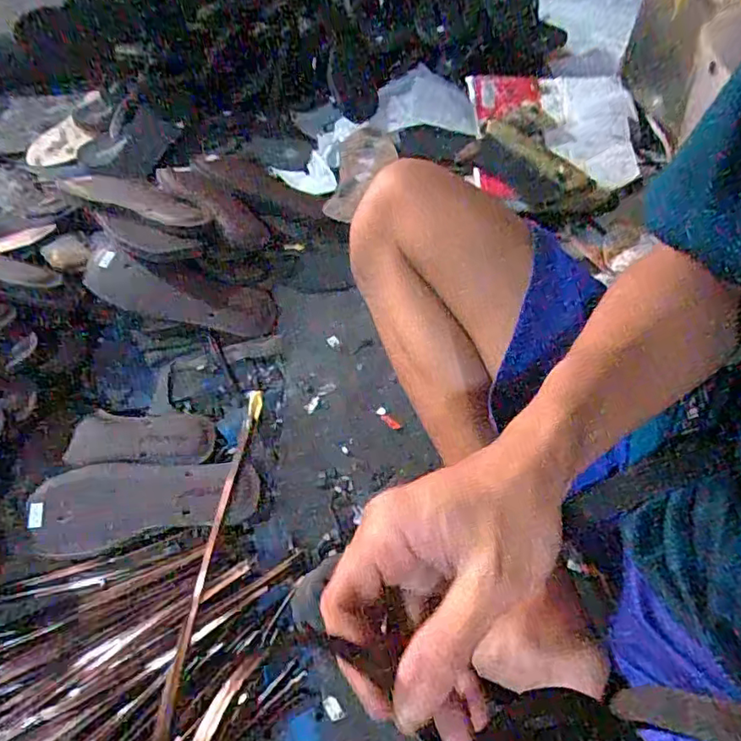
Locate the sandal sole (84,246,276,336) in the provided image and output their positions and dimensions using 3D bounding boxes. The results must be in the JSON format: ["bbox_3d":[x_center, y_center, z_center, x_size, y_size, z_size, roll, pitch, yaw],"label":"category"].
[{"bbox_3d":[-0.241,-0.099,0.713,0.238,0.024,0.075,14,56,-6],"label":"sandal sole"}]

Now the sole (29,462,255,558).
[{"bbox_3d":[-0.232,0.129,0.584,0.220,0.018,0.083,-11,57,-7],"label":"sole"}]

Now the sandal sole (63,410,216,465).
[{"bbox_3d":[-0.251,0.071,0.623,0.146,0.017,0.065,-4,56,-2],"label":"sandal sole"}]

